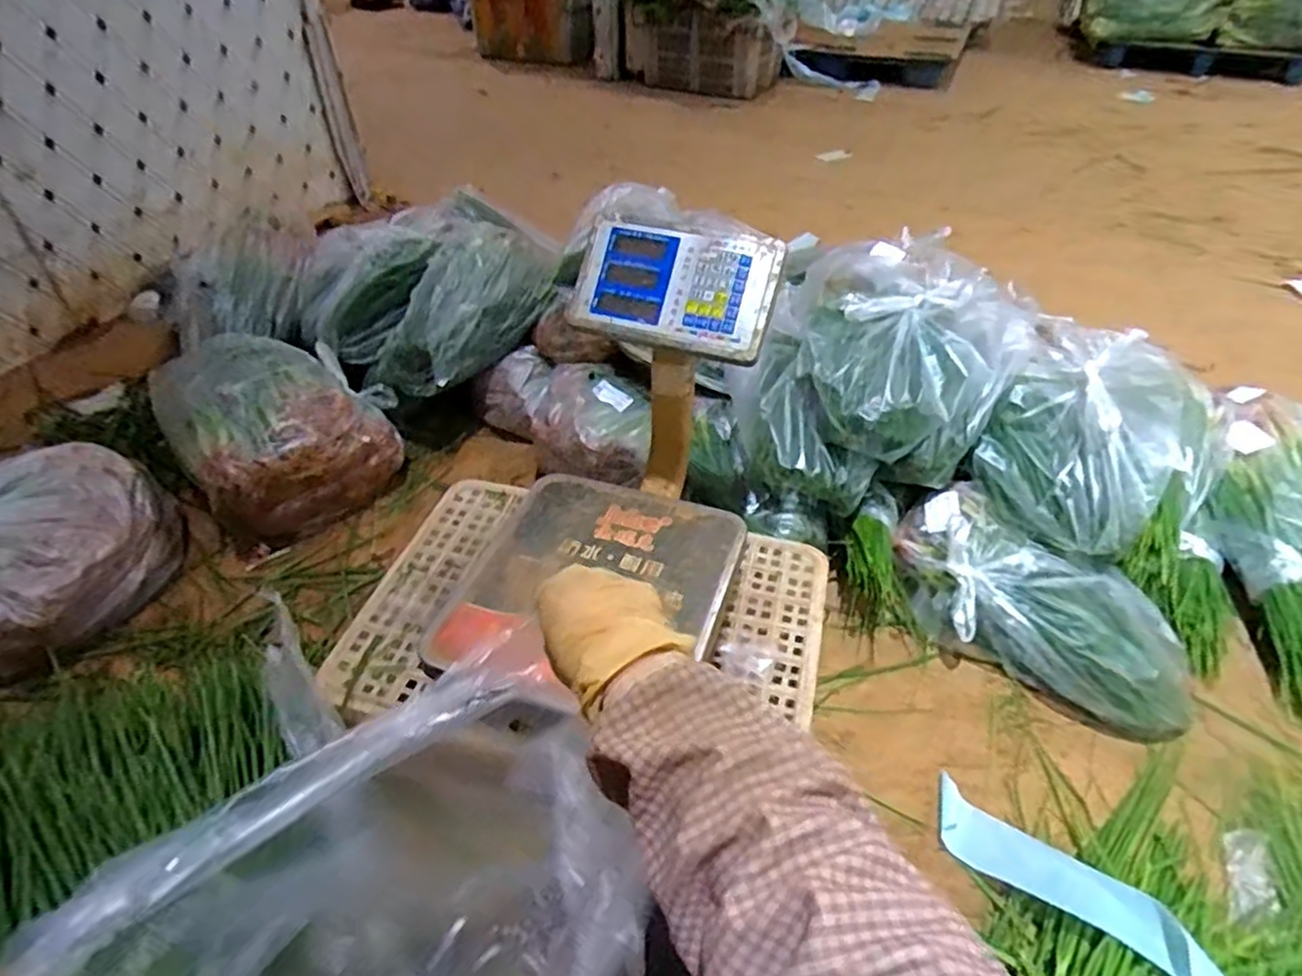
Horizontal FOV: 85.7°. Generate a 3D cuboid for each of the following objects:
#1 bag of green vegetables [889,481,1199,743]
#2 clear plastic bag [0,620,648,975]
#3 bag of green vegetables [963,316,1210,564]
[{"bbox_3d":[0.554,0.186,1.030,0.205,0.141,0.434,-30,50,-28],"label":"bag of green vegetables"},{"bbox_3d":[-0.172,0.288,0.436,0.316,0.204,0.256,-15,46,-13],"label":"clear plastic bag"},{"bbox_3d":[0.674,-0.088,1.070,0.276,0.188,0.336,29,50,28],"label":"bag of green vegetables"}]

